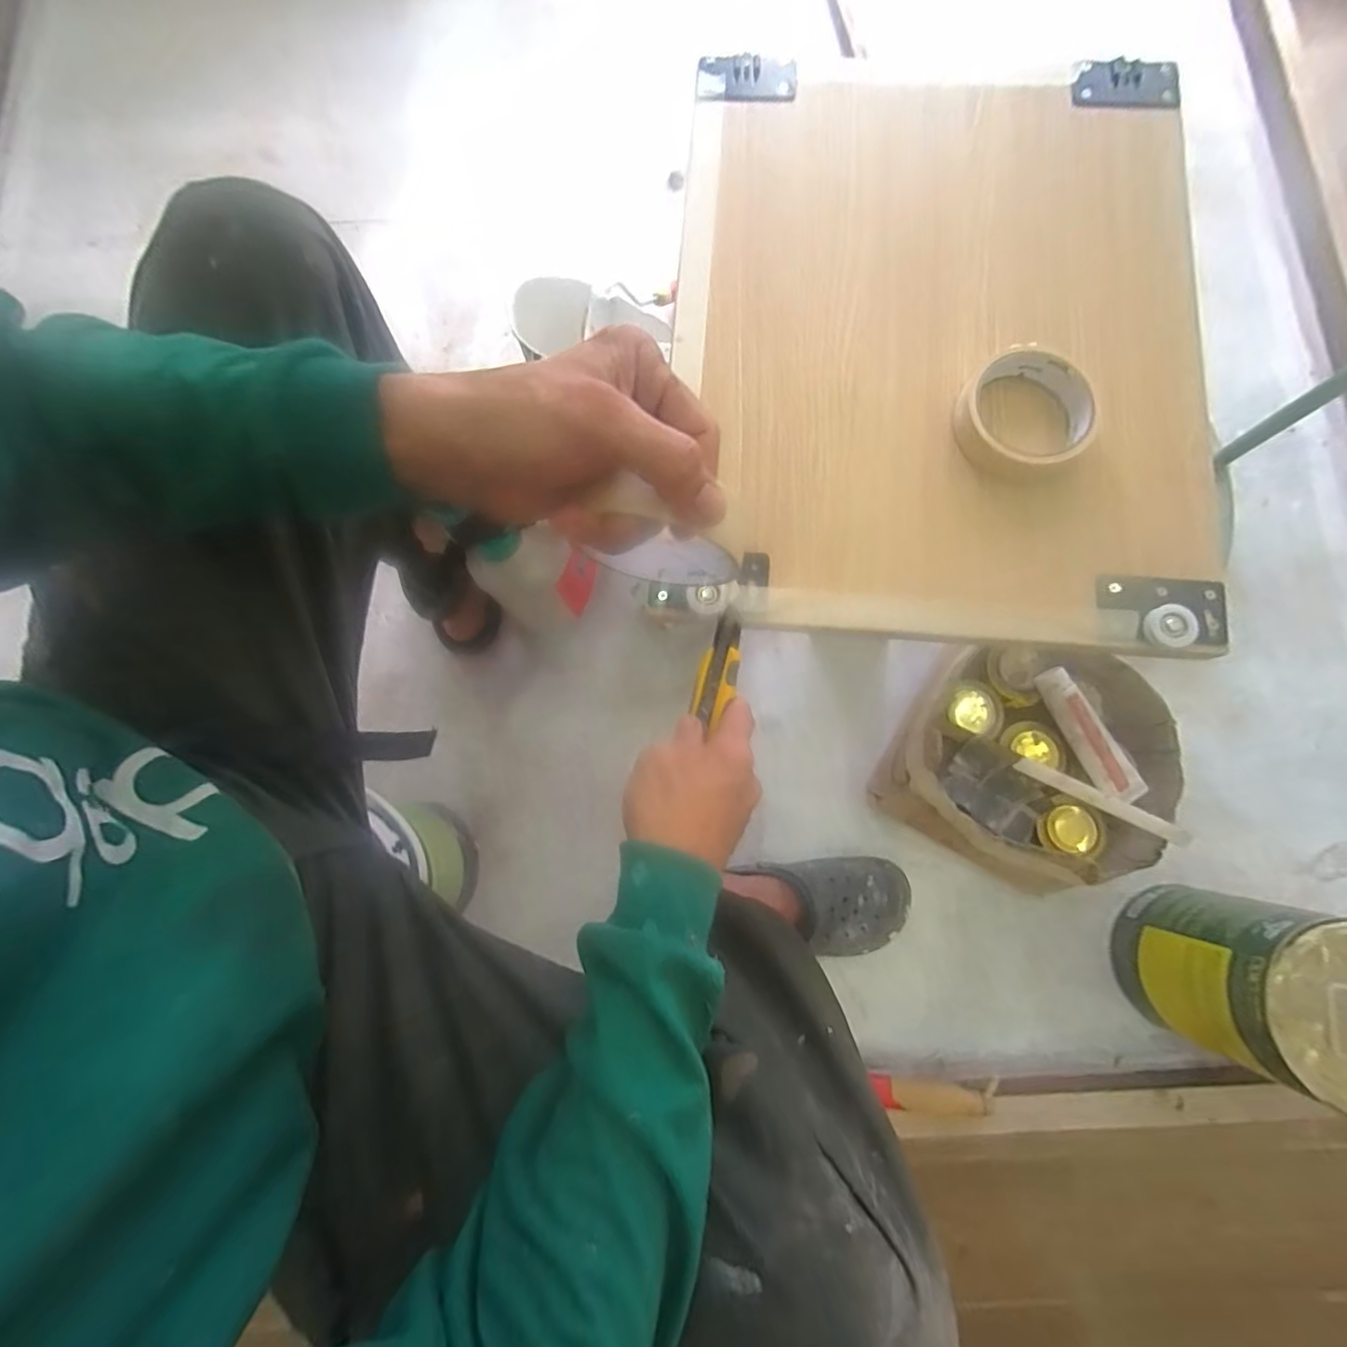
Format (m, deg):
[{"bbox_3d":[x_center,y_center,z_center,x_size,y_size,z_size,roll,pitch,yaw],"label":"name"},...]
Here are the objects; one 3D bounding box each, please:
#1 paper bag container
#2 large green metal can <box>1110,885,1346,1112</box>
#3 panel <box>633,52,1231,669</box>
[{"bbox_3d":[0.408,0.100,0.705,0.270,0.114,0.260,0,80,1],"label":"paper bag container"},{"bbox_3d":[0.579,0.305,0.594,0.147,0.243,0.152,0,80,1],"label":"large green metal can"},{"bbox_3d":[0.202,-0.268,0.467,0.390,0.025,0.496,5,80,2],"label":"panel"}]

